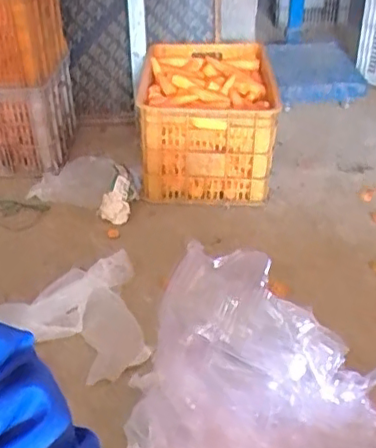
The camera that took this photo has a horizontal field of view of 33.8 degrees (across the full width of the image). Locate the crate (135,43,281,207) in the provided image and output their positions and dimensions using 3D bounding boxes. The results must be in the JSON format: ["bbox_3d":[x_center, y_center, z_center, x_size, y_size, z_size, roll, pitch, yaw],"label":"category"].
[{"bbox_3d":[0.055,-0.330,1.818,0.361,0.257,0.623,-1,32,2],"label":"crate"}]

